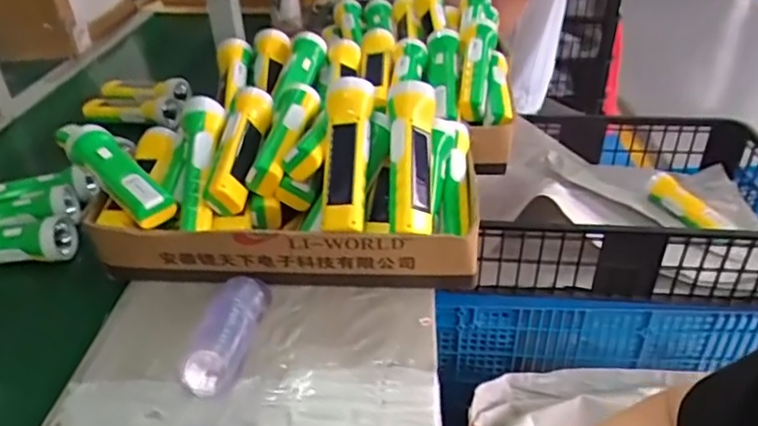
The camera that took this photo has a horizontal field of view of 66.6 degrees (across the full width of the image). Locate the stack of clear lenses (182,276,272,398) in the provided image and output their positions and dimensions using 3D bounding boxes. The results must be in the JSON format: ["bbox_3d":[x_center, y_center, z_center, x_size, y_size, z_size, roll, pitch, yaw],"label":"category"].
[{"bbox_3d":[-0.143,0.112,0.548,0.046,0.035,0.135,1,35,5],"label":"stack of clear lenses"}]

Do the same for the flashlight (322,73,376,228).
[{"bbox_3d":[-0.034,-0.059,0.599,0.051,0.046,0.167,0,70,4],"label":"flashlight"}]

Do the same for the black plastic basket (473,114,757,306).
[{"bbox_3d":[0.426,-0.027,0.978,0.507,0.134,0.389,0,35,4],"label":"black plastic basket"}]

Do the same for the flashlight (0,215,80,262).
[{"bbox_3d":[-0.448,0.034,0.683,0.165,0.044,0.045,-2,35,1],"label":"flashlight"}]

